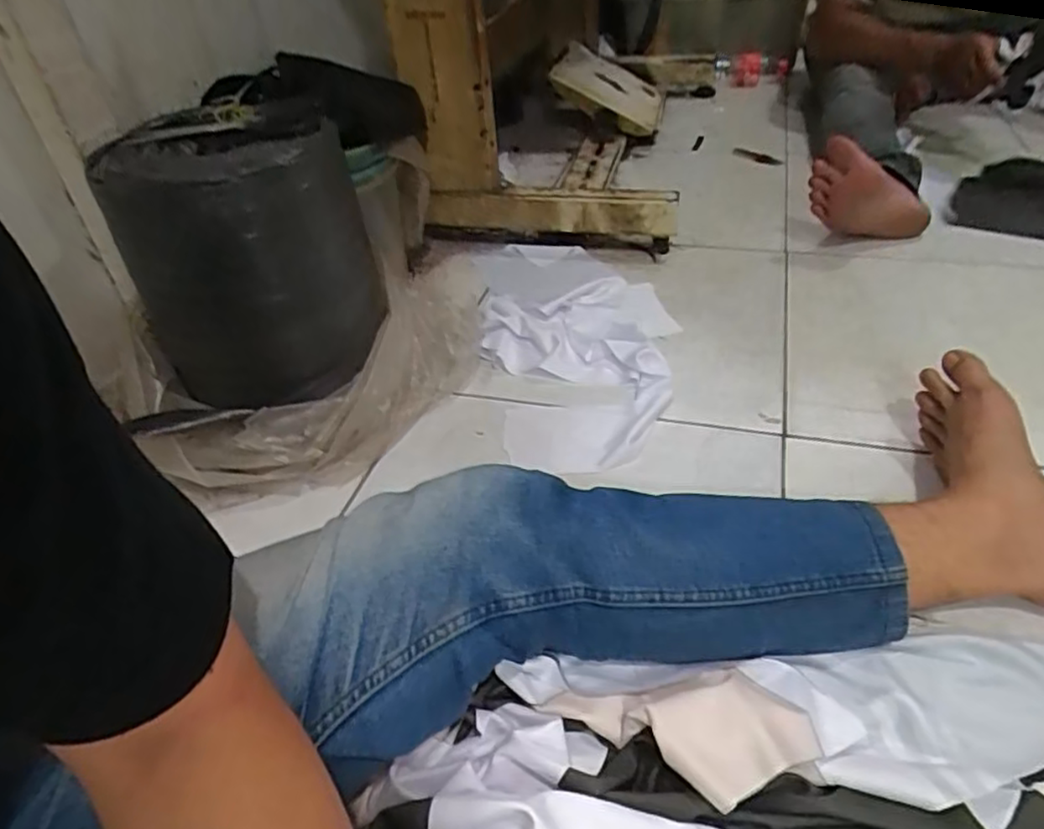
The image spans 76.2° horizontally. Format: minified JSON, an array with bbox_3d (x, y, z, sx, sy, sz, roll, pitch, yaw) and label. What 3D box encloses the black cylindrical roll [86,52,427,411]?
[{"bbox_3d":[-0.273,-0.164,0.694,0.232,0.235,0.199,6,42,14],"label":"black cylindrical roll"}]

